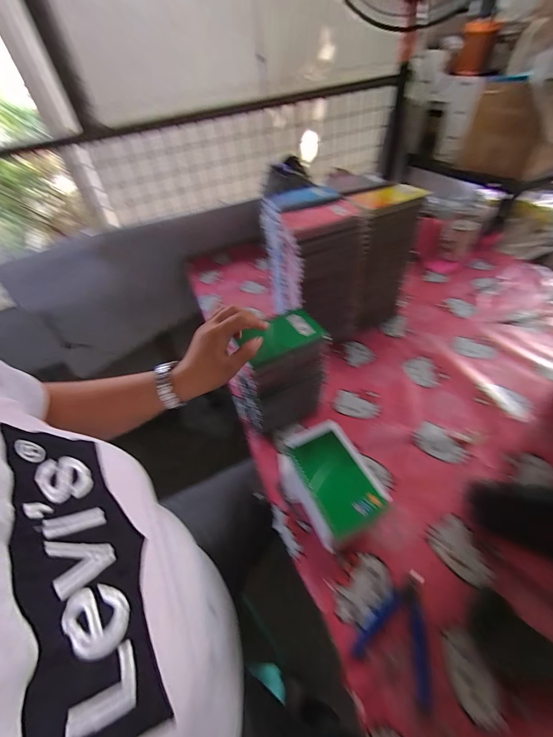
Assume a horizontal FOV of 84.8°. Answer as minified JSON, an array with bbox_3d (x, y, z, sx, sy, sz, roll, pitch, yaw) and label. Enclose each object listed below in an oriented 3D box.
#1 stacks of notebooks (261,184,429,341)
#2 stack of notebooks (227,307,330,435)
[{"bbox_3d":[0.141,-0.226,0.687,0.266,0.285,0.205,-17,47,-8],"label":"stacks of notebooks"},{"bbox_3d":[0.001,0.016,0.539,0.144,0.190,0.087,-22,48,-16],"label":"stack of notebooks"}]

